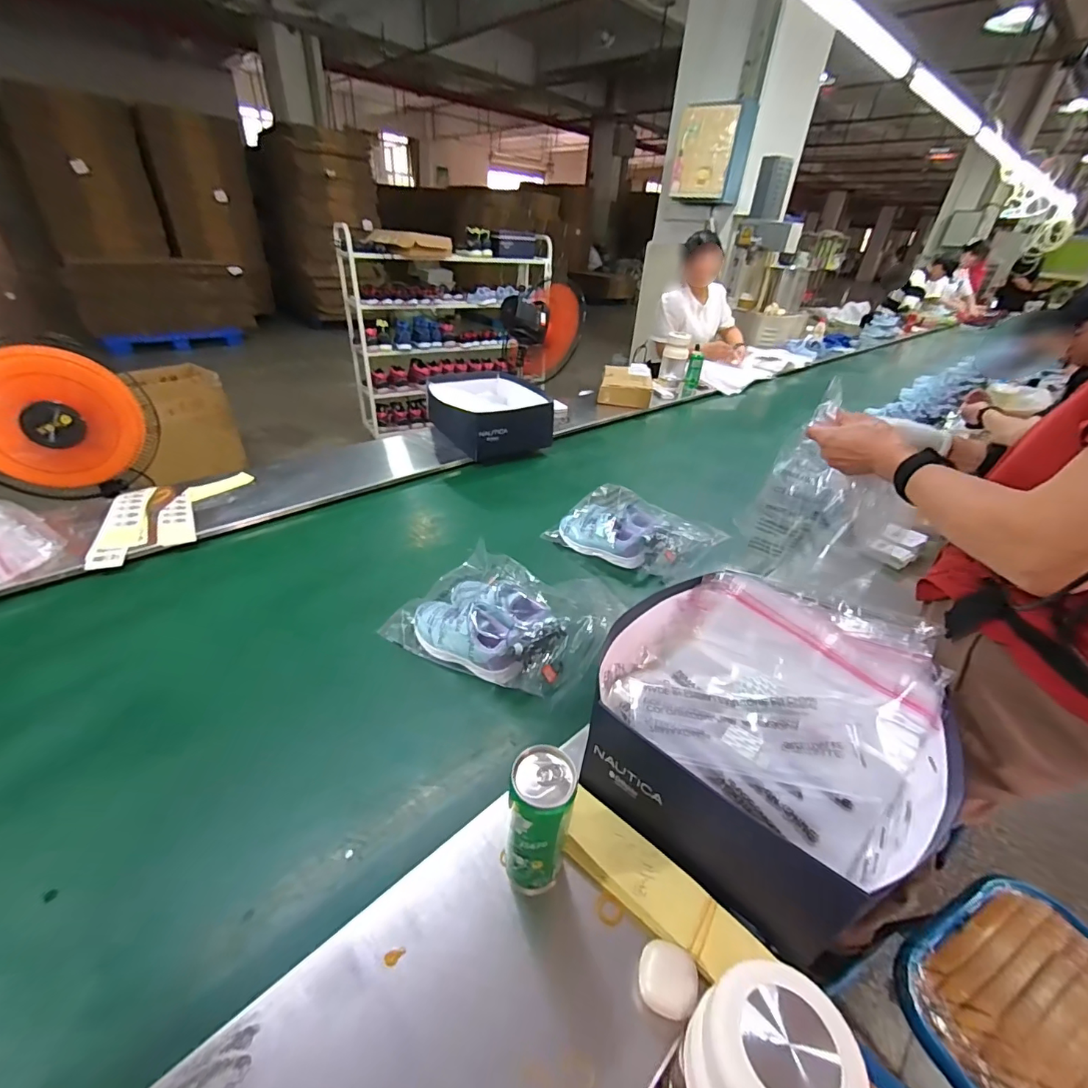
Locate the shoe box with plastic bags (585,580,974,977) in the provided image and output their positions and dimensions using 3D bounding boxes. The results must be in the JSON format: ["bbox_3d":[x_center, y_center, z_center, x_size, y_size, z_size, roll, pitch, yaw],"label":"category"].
[{"bbox_3d":[0.240,0.196,0.545,0.347,0.121,0.346,28,41,32],"label":"shoe box with plastic bags"}]

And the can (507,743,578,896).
[{"bbox_3d":[-0.004,0.258,0.431,0.053,0.168,0.054,2,34,-1],"label":"can"}]

